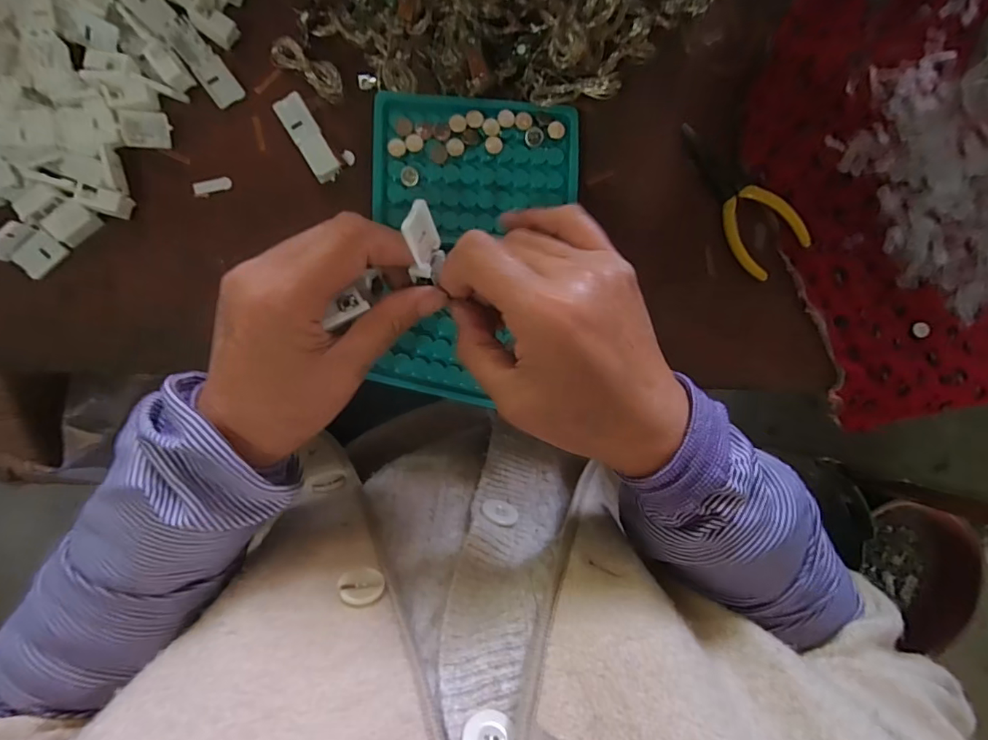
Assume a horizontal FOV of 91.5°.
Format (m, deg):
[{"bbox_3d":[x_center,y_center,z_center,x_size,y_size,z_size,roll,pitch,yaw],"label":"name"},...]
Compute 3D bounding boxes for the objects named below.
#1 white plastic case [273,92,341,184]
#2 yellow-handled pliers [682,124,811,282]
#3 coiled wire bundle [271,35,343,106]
[{"bbox_3d":[-0.121,-0.151,0.316,0.018,0.016,0.052,-32,95,-5],"label":"white plastic case"},{"bbox_3d":[0.175,-0.126,0.344,0.046,0.011,0.119,-38,95,-5],"label":"yellow-handled pliers"},{"bbox_3d":[-0.123,-0.200,0.317,0.050,0.012,0.018,34,87,-6],"label":"coiled wire bundle"}]

